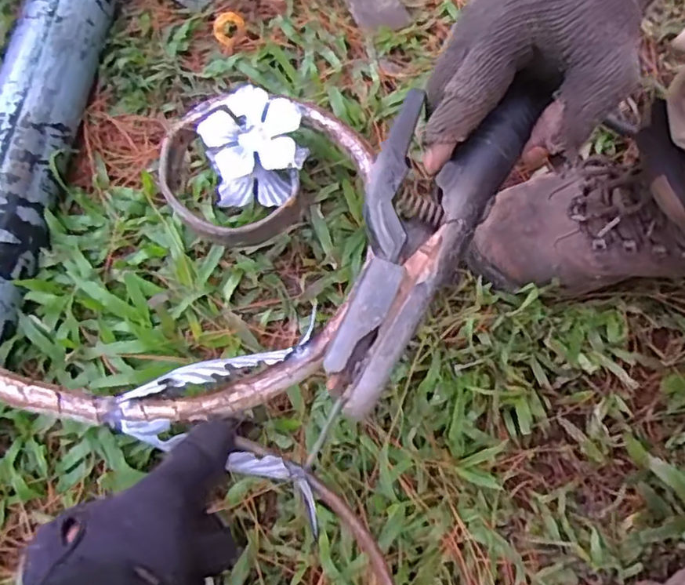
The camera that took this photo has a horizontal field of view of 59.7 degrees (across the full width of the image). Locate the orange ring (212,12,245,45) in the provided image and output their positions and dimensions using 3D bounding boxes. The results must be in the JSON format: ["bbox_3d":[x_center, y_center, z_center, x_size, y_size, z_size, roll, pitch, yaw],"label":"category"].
[{"bbox_3d":[-0.116,-0.271,0.610,0.031,0.010,0.032,-7,68,-4],"label":"orange ring"}]

